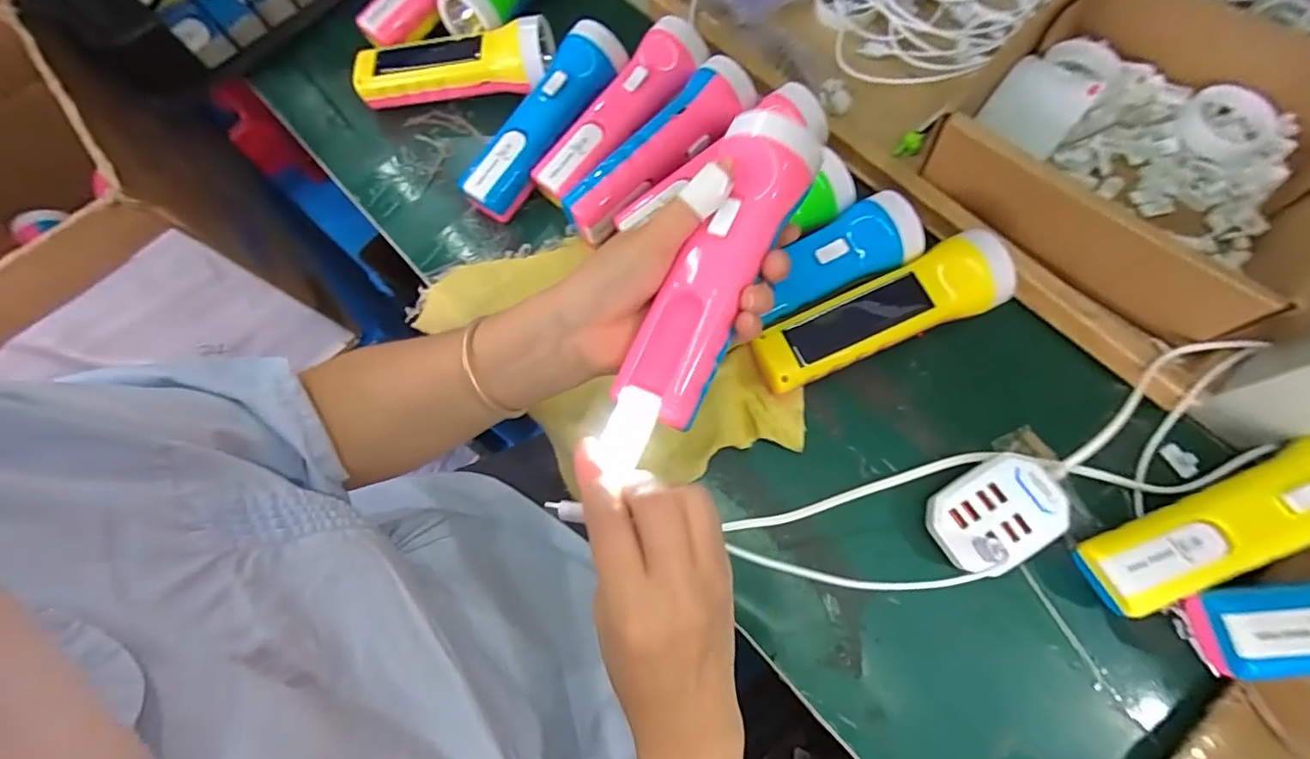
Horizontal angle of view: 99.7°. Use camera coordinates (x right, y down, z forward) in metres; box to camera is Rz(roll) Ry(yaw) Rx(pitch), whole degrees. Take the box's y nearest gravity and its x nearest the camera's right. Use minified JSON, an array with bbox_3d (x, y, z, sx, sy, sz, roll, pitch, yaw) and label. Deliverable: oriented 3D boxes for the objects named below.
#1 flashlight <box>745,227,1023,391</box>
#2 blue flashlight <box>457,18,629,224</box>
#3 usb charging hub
[{"bbox_3d":[0.144,-0.043,0.362,0.163,0.050,0.051,-20,71,-4],"label":"flashlight"},{"bbox_3d":[-0.087,-0.197,0.431,0.046,0.043,0.163,35,85,-4],"label":"blue flashlight"},{"bbox_3d":[0.198,0.081,0.329,0.073,0.030,0.053,-29,72,-7],"label":"usb charging hub"}]

